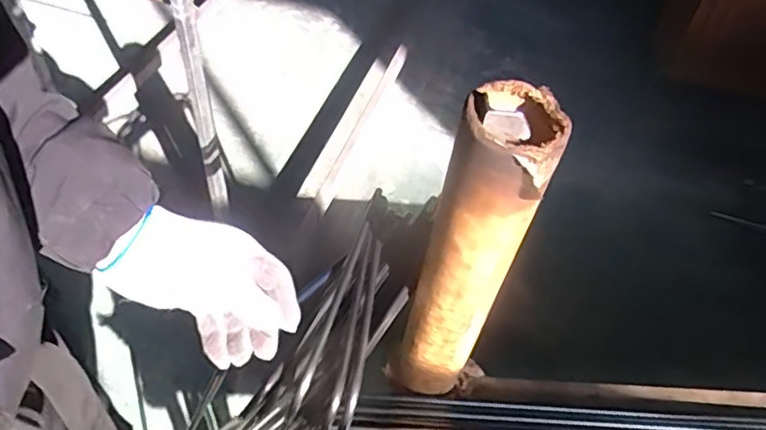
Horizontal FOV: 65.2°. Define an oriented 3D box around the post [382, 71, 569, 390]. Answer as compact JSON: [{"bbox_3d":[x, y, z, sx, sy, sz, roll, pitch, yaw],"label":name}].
[{"bbox_3d":[0.081,0.072,0.643,0.091,0.465,0.079,18,49,10],"label":"post"}]

